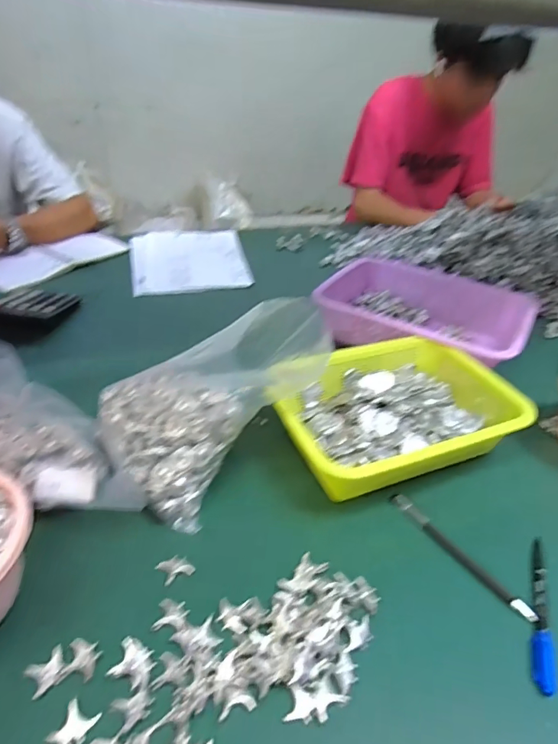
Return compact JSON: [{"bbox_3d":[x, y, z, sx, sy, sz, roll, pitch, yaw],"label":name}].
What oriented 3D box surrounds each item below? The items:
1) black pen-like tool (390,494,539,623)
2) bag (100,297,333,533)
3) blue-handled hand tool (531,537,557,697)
[{"bbox_3d":[0.169,0.169,0.432,0.015,0.009,0.156,-22,42,-31],"label":"black pen-like tool"},{"bbox_3d":[-0.061,0.018,0.491,0.260,0.110,0.132,-42,52,-20],"label":"bag"},{"bbox_3d":[0.222,0.196,0.386,0.015,0.010,0.140,16,37,17],"label":"blue-handled hand tool"}]

